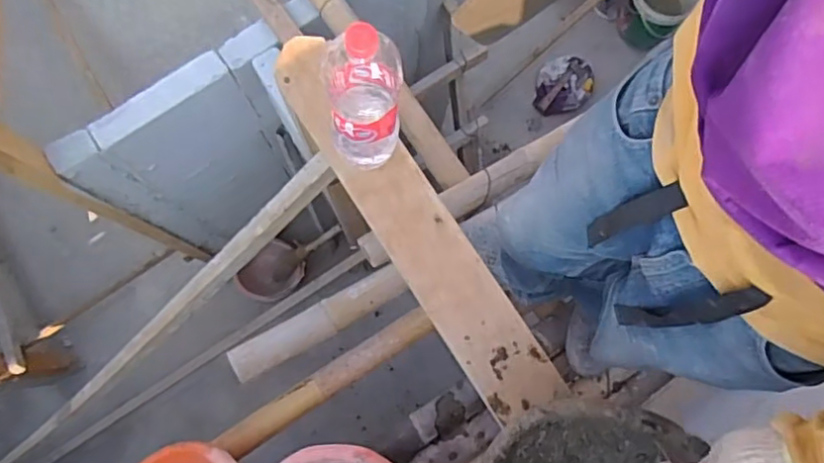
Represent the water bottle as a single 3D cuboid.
[{"bbox_3d":[-0.061,-0.155,0.748,0.087,0.311,0.086,-8,80,-3],"label":"water bottle"}]

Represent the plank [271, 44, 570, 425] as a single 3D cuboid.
[{"bbox_3d":[-0.003,-0.020,0.903,0.105,0.035,0.620,-32,82,-6],"label":"plank"}]

